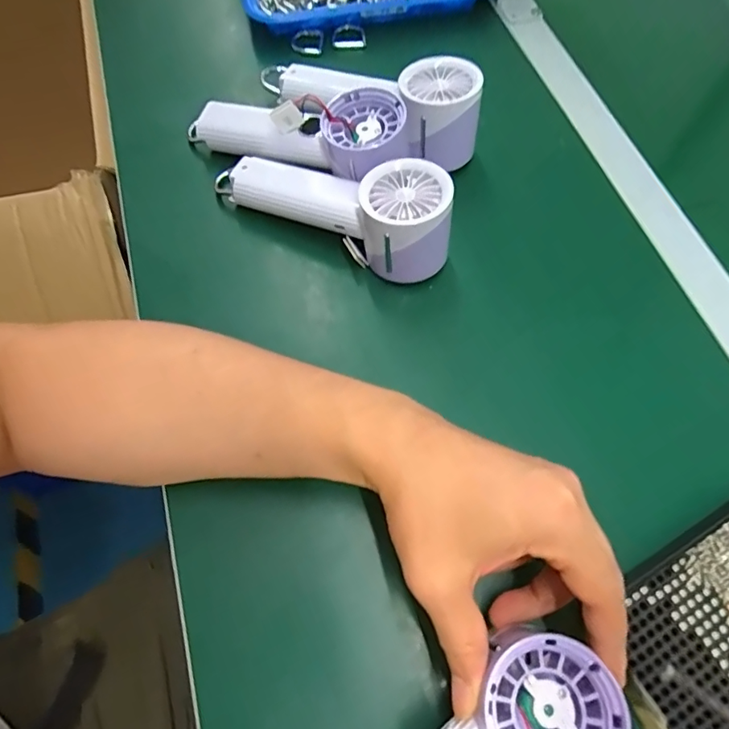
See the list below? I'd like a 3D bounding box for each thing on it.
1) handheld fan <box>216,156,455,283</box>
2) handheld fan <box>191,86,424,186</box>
[{"bbox_3d":[-0.024,-0.125,0.371,0.187,0.072,0.061,28,69,12],"label":"handheld fan"},{"bbox_3d":[-0.056,-0.182,0.396,0.193,0.070,0.064,20,68,9],"label":"handheld fan"}]

